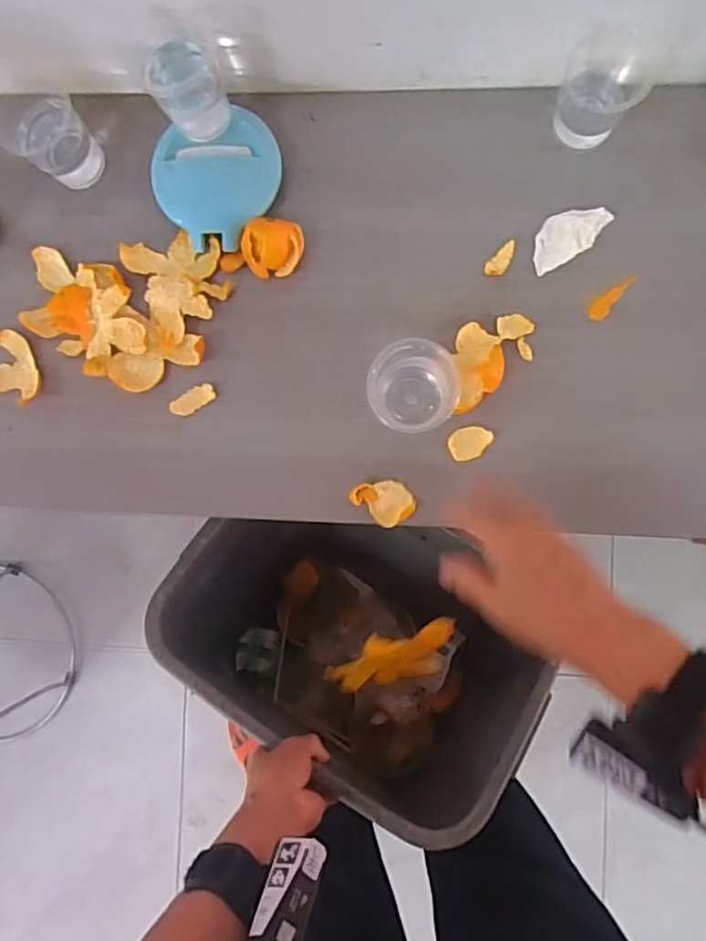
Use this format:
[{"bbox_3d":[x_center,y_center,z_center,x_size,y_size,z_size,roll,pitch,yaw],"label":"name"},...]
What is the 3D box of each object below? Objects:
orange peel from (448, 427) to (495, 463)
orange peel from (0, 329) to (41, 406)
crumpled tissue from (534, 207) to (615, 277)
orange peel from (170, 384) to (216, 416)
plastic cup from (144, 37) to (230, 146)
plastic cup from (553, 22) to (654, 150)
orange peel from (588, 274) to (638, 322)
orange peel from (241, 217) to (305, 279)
[{"bbox_3d":[0.107,-0.026,0.555,0.040,0.005,0.028,-21,87,4],"label":"orange peel"},{"bbox_3d":[-0.328,-0.100,0.584,0.055,0.028,0.063,16,90,5],"label":"orange peel"},{"bbox_3d":[0.195,-0.214,0.547,0.075,0.013,0.040,-30,87,4],"label":"crumpled tissue"},{"bbox_3d":[-0.152,-0.067,0.573,0.042,0.009,0.019,-31,86,4],"label":"orange peel"},{"bbox_3d":[-0.139,-0.325,0.522,0.053,0.063,0.049,0,89,5],"label":"plastic cup"},{"bbox_3d":[0.217,-0.333,0.533,0.070,0.068,0.065,0,89,5],"label":"plastic cup"},{"bbox_3d":[0.235,-0.160,0.555,0.018,0.004,0.053,39,92,5],"label":"orange peel"},{"bbox_3d":[-0.073,-0.203,0.553,0.053,0.031,0.044,-1,89,5],"label":"orange peel"}]

